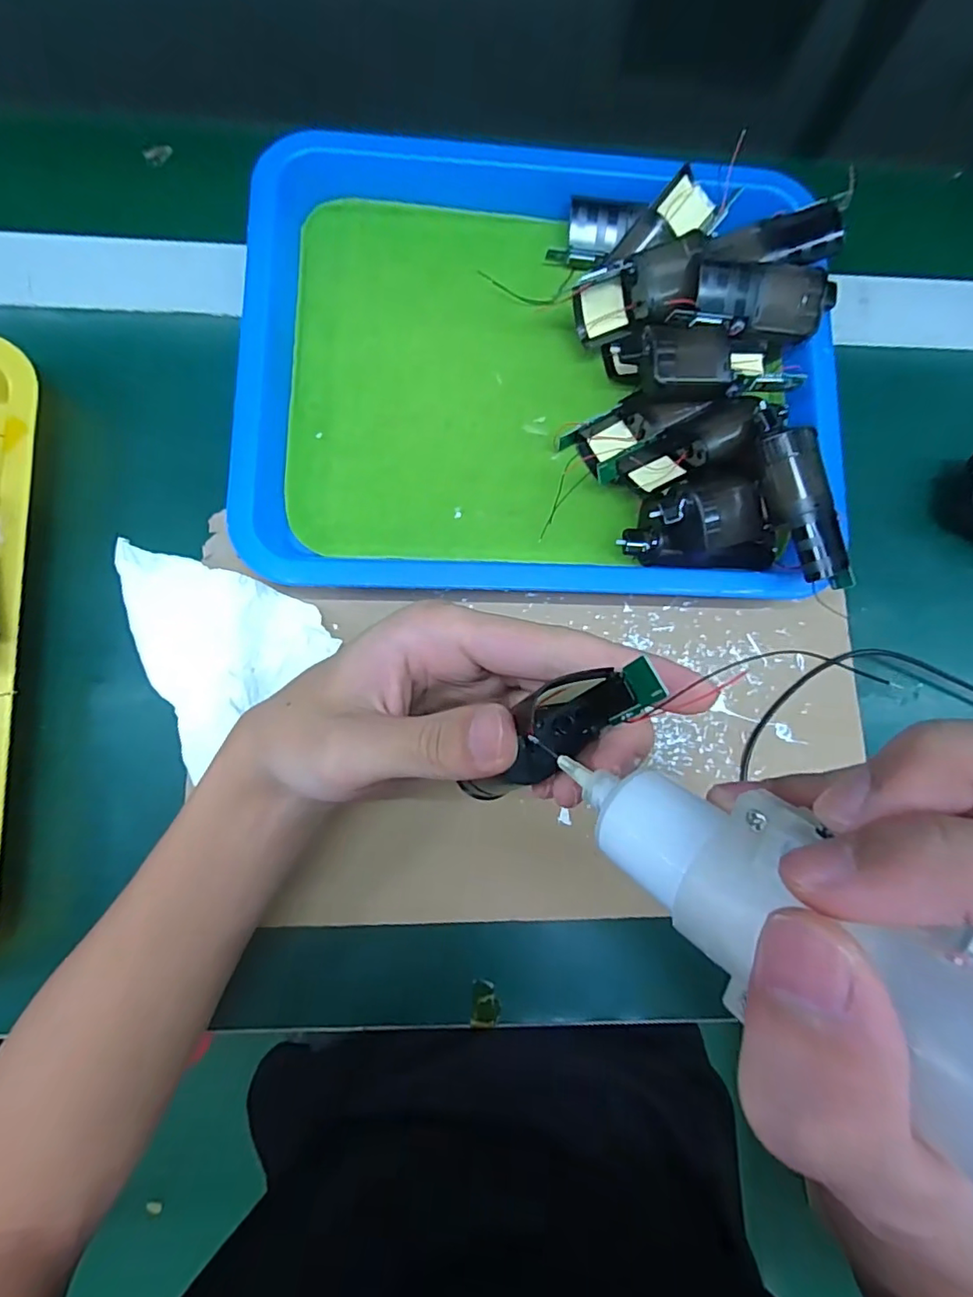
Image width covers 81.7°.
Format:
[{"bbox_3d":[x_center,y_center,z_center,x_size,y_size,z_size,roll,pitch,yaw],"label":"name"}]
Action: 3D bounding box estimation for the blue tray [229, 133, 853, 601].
[{"bbox_3d":[0.037,-0.167,0.324,0.335,0.037,0.274,1,82,-3],"label":"blue tray"}]

